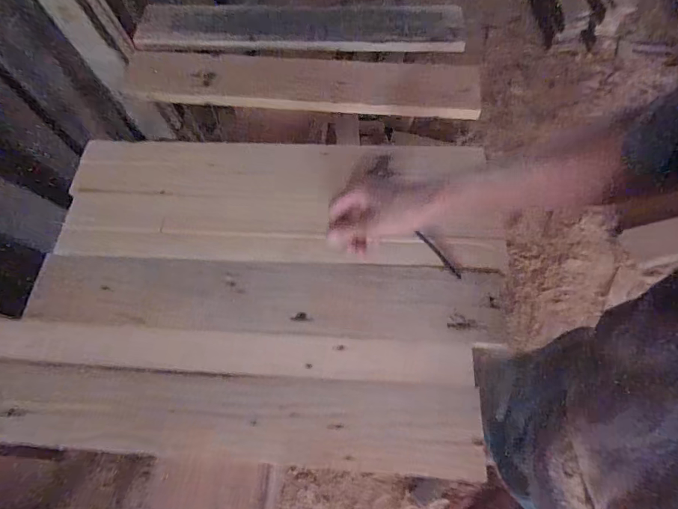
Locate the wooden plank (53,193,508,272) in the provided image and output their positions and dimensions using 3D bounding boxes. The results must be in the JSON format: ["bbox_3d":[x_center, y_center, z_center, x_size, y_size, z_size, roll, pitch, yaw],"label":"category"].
[{"bbox_3d":[-0.084,-0.039,0.618,0.644,0.025,0.109,2,62,0],"label":"wooden plank"}]

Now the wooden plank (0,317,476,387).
[{"bbox_3d":[-0.148,0.123,0.537,0.629,0.015,0.053,3,62,1],"label":"wooden plank"}]

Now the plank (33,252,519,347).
[{"bbox_3d":[-0.096,0.057,0.569,0.627,0.014,0.110,2,62,0],"label":"plank"}]

